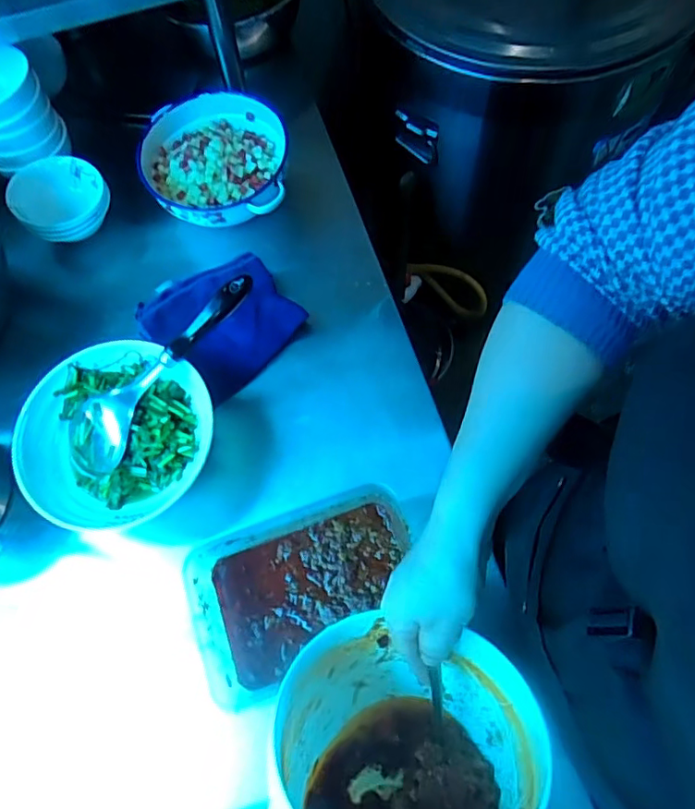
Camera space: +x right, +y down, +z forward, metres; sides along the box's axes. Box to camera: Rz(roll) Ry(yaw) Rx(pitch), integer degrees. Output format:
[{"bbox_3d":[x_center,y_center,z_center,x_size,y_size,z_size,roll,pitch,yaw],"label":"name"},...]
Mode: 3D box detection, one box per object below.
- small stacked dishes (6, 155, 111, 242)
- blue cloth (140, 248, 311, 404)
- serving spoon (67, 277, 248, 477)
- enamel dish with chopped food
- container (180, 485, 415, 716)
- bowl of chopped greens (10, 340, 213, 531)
[{"bbox_3d":[-0.362,-0.255,0.698,0.107,0.048,0.109,47,63,4],"label":"small stacked dishes"},{"bbox_3d":[-0.151,-0.107,0.665,0.159,0.026,0.156,-43,74,-13],"label":"blue cloth"},{"bbox_3d":[-0.196,-0.034,0.562,0.260,0.024,0.065,-46,74,3],"label":"serving spoon"},{"bbox_3d":[-0.170,-0.304,0.717,0.178,0.079,0.184,-1,69,1],"label":"enamel dish with chopped food"},{"bbox_3d":[-0.037,0.173,0.525,0.211,0.059,0.149,-20,70,-6],"label":"container"},{"bbox_3d":[-0.238,0.031,0.574,0.186,0.070,0.181,-1,69,1],"label":"bowl of chopped greens"}]

